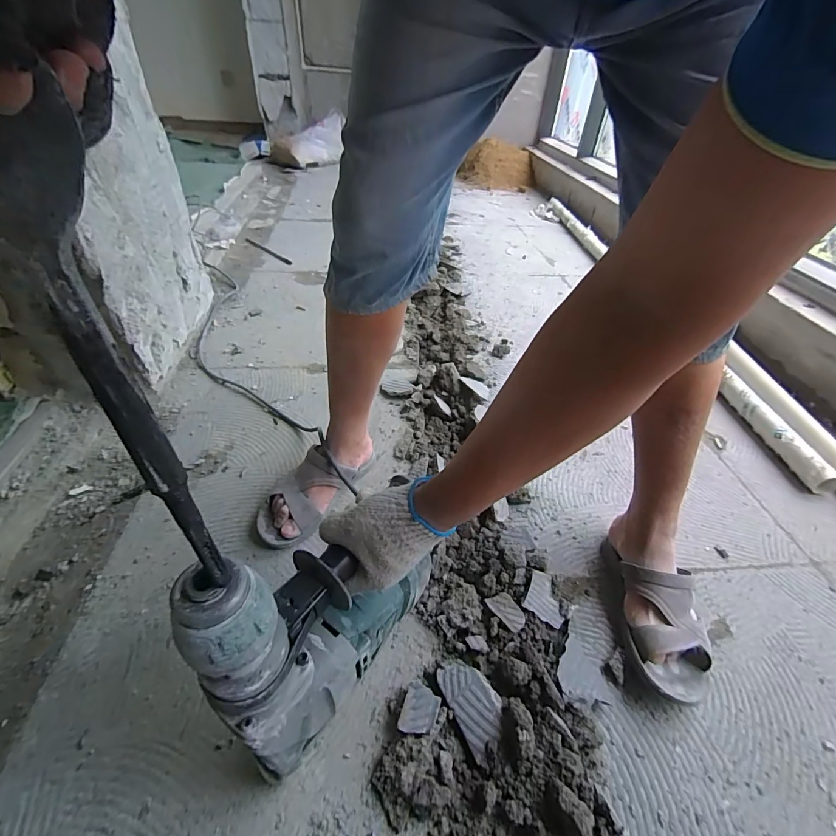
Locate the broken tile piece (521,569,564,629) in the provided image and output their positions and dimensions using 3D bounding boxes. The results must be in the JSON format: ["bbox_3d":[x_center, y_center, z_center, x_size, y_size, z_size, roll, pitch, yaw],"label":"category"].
[{"bbox_3d":[0.191,0.268,0.616,0.060,0.007,0.068,31,46,-1],"label":"broken tile piece"}]

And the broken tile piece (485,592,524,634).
[{"bbox_3d":[0.130,0.279,0.596,0.033,0.004,0.062,-30,36,-17],"label":"broken tile piece"}]

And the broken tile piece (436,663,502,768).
[{"bbox_3d":[0.069,0.347,0.502,0.055,0.007,0.098,-19,47,-24],"label":"broken tile piece"}]

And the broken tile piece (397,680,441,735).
[{"bbox_3d":[0.003,0.346,0.493,0.041,0.010,0.059,13,36,12],"label":"broken tile piece"}]

